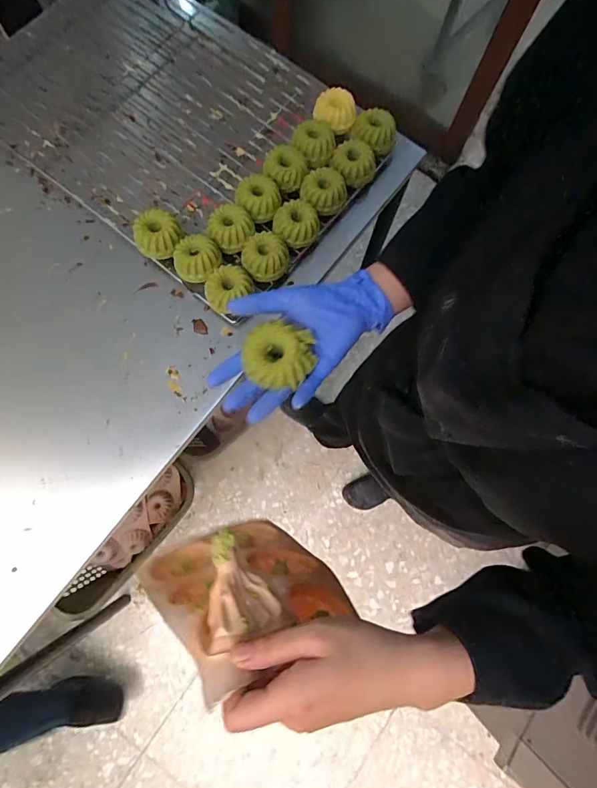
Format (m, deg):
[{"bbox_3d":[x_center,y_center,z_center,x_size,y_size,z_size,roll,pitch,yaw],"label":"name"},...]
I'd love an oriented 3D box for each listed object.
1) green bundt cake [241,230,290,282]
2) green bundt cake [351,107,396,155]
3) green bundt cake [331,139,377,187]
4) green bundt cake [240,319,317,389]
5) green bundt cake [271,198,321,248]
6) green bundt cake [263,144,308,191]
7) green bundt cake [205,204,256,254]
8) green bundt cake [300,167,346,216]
[{"bbox_3d":[-0.048,-0.196,0.603,0.068,0.032,0.062,3,77,-2],"label":"green bundt cake"},{"bbox_3d":[0.118,-0.410,0.657,0.067,0.032,0.054,23,77,3],"label":"green bundt cake"},{"bbox_3d":[0.081,-0.353,0.645,0.058,0.038,0.060,1,77,-3],"label":"green bundt cake"},{"bbox_3d":[-0.020,-0.036,0.388,0.062,0.028,0.055,20,73,4],"label":"green bundt cake"},{"bbox_3d":[-0.006,-0.249,0.618,0.060,0.028,0.061,1,77,-3],"label":"green bundt cake"},{"bbox_3d":[-0.022,-0.339,0.639,0.060,0.035,0.064,1,77,-3],"label":"green bundt cake"},{"bbox_3d":[-0.099,-0.239,0.611,0.068,0.043,0.066,-14,78,-6],"label":"green bundt cake"},{"bbox_3d":[0.035,-0.304,0.631,0.063,0.033,0.063,1,77,-3],"label":"green bundt cake"}]

